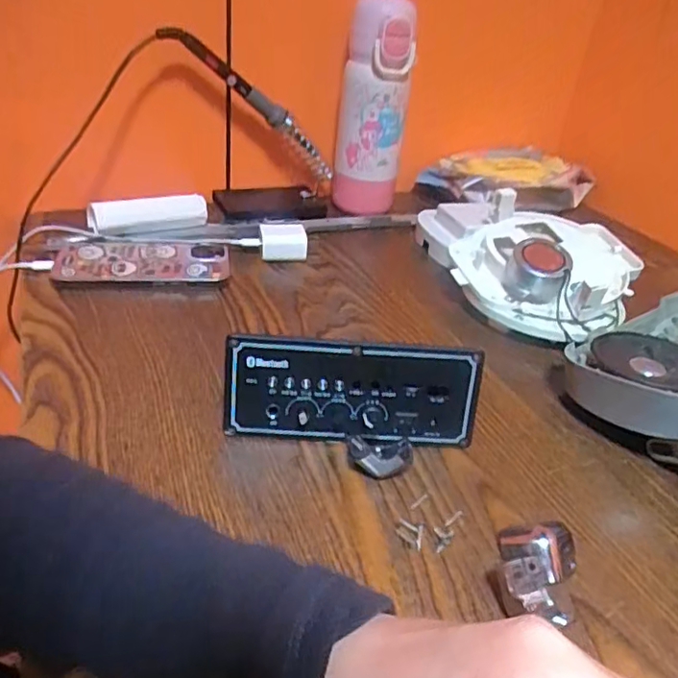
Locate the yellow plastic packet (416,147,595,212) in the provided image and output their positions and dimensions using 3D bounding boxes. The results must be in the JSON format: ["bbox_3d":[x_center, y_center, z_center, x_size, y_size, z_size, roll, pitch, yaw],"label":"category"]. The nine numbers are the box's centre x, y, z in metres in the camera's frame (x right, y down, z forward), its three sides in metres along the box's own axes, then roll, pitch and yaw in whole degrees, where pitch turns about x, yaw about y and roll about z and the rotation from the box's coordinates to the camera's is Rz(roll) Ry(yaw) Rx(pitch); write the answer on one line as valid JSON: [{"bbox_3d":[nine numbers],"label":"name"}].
[{"bbox_3d":[0.199,-0.186,0.687,0.182,0.045,0.095,-8,36,-22],"label":"yellow plastic packet"}]

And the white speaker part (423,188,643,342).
[{"bbox_3d":[0.146,-0.070,0.521,0.208,0.069,0.138,20,37,20],"label":"white speaker part"}]

